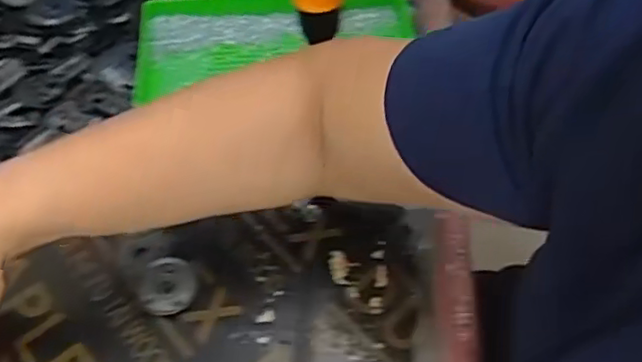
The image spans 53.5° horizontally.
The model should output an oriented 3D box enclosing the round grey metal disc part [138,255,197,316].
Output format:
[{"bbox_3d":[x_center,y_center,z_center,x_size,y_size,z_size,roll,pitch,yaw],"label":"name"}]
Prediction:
[{"bbox_3d":[-0.113,0.077,0.470,0.042,0.006,0.045,0,53,0],"label":"round grey metal disc part"}]

